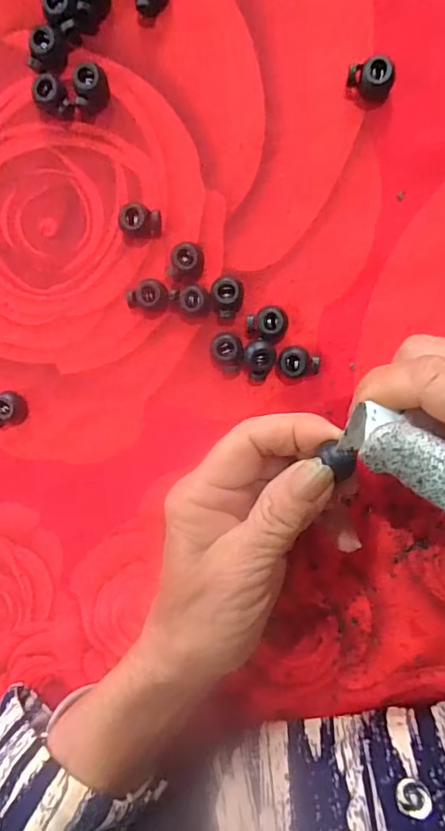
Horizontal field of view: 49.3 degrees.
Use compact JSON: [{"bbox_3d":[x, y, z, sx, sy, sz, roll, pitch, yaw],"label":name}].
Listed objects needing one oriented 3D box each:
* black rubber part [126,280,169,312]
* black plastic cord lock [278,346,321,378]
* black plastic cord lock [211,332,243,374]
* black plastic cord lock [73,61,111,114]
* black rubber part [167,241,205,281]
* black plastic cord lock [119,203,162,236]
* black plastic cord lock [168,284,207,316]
[{"bbox_3d":[-0.035,-0.058,0.235,0.019,0.011,0.015,11,99,4],"label":"black rubber part"},{"bbox_3d":[0.037,-0.026,0.232,0.019,0.007,0.014,-6,97,6],"label":"black plastic cord lock"},{"bbox_3d":[0.002,-0.030,0.235,0.015,0.011,0.020,0,98,5],"label":"black plastic cord lock"},{"bbox_3d":[-0.060,-0.149,0.222,0.013,0.012,0.017,4,98,5],"label":"black plastic cord lock"},{"bbox_3d":[-0.017,-0.073,0.230,0.014,0.013,0.017,15,99,3],"label":"black rubber part"},{"bbox_3d":[-0.038,-0.091,0.229,0.017,0.013,0.013,21,99,2],"label":"black plastic cord lock"},{"bbox_3d":[-0.013,-0.054,0.233,0.012,0.012,0.015,5,98,5],"label":"black plastic cord lock"}]

